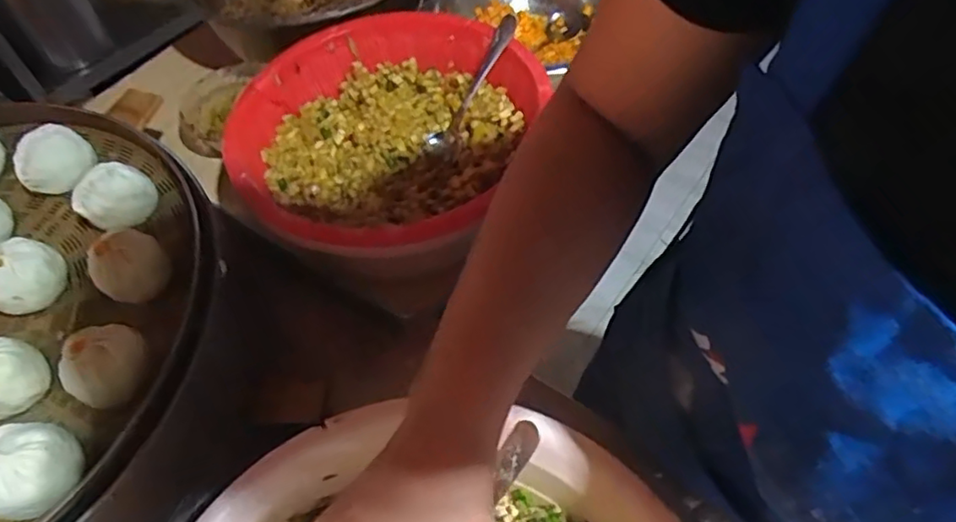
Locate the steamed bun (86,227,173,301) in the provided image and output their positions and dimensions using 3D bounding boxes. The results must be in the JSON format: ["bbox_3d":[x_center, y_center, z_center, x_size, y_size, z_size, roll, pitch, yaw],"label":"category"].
[{"bbox_3d":[-0.288,0.008,0.519,0.055,0.057,0.053,-1,54,1],"label":"steamed bun"}]

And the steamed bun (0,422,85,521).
[{"bbox_3d":[-0.306,0.146,0.427,0.054,0.060,0.062,10,55,9],"label":"steamed bun"}]

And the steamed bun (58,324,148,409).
[{"bbox_3d":[-0.284,0.081,0.475,0.054,0.052,0.058,18,57,15],"label":"steamed bun"}]

